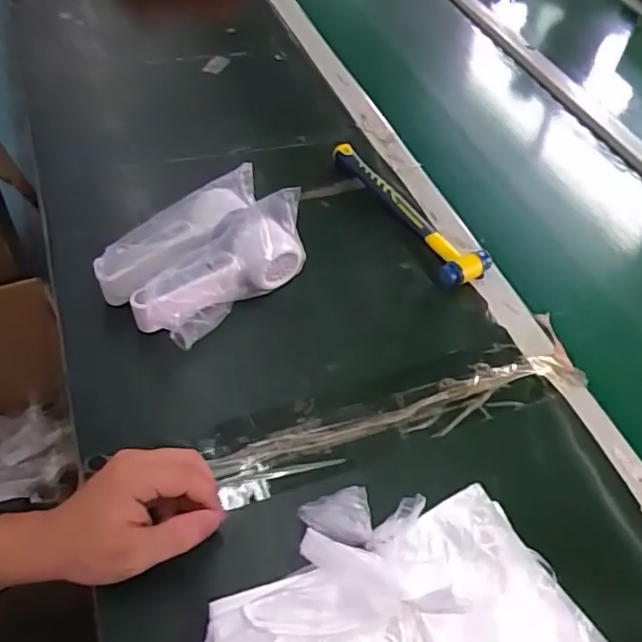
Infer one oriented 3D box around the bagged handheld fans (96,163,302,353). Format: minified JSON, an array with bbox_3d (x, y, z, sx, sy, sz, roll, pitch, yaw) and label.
[{"bbox_3d":[-0.113,-0.063,0.570,0.179,0.078,0.114,-35,62,-29],"label":"bagged handheld fans"}]

